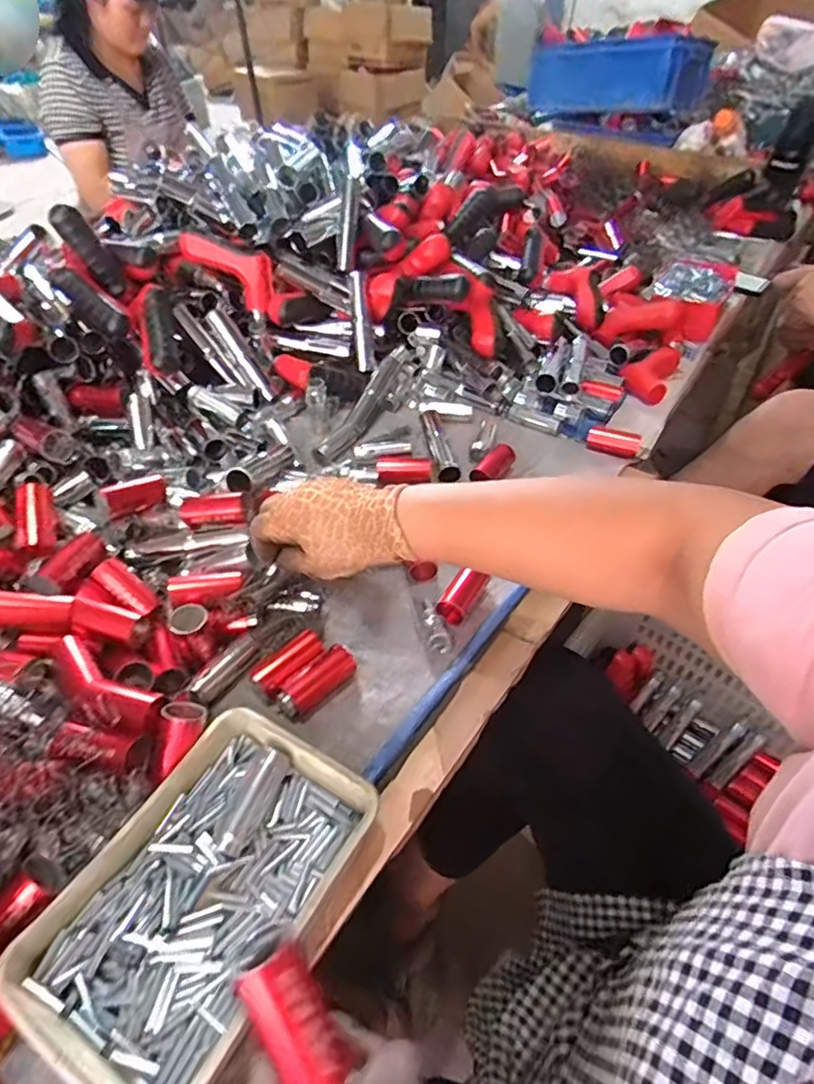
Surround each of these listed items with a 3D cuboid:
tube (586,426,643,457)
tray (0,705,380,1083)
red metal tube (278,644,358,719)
[{"bbox_3d":[0.258,-0.124,0.737,0.064,0.023,0.029,10,46,8],"label":"tube"},{"bbox_3d":[-0.127,0.217,0.377,0.139,0.039,0.201,24,49,21],"label":"tray"},{"bbox_3d":[-0.073,0.115,0.490,0.027,0.028,0.068,35,54,29],"label":"red metal tube"}]

